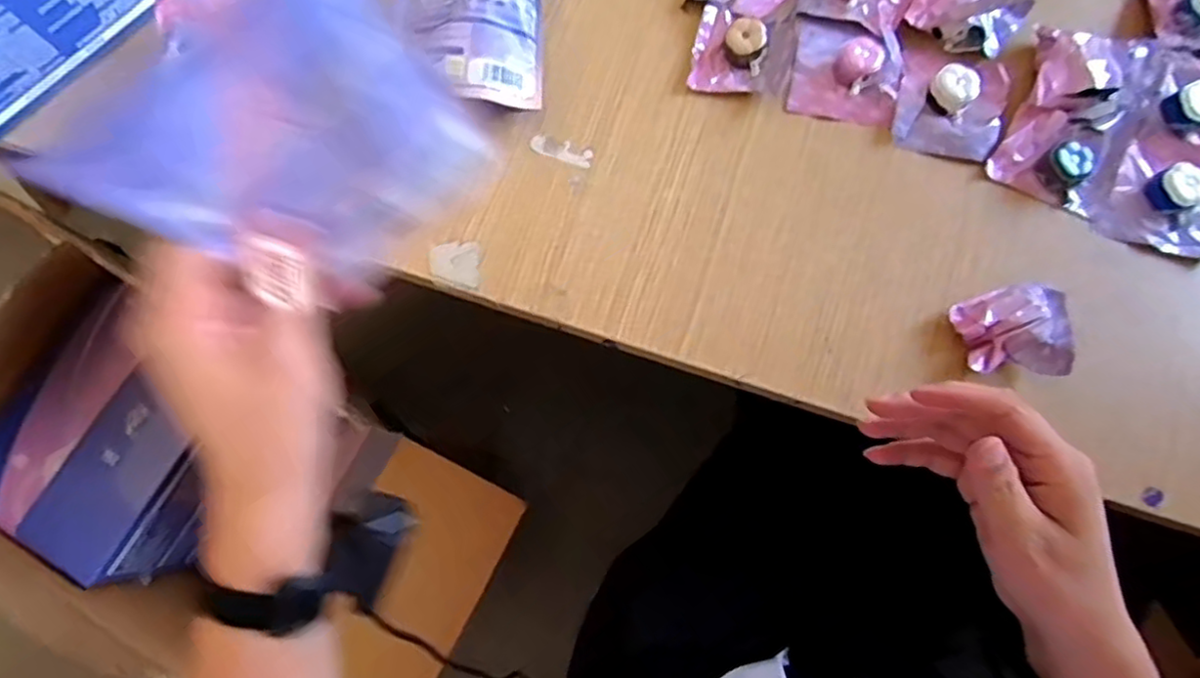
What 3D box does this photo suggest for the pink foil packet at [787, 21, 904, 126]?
[{"bbox_3d":[0.202,-0.223,0.537,0.082,0.020,0.090,12,77,4],"label":"pink foil packet"}]

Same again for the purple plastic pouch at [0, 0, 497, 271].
[{"bbox_3d":[-0.119,-0.083,0.280,0.133,0.138,0.009,-43,61,3],"label":"purple plastic pouch"}]

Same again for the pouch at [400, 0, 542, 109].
[{"bbox_3d":[-0.107,-0.266,0.548,0.127,0.040,0.160,2,77,1],"label":"pouch"}]

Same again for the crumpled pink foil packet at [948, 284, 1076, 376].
[{"bbox_3d":[0.295,-0.004,0.471,0.075,0.037,0.065,-10,77,-2],"label":"crumpled pink foil packet"}]

